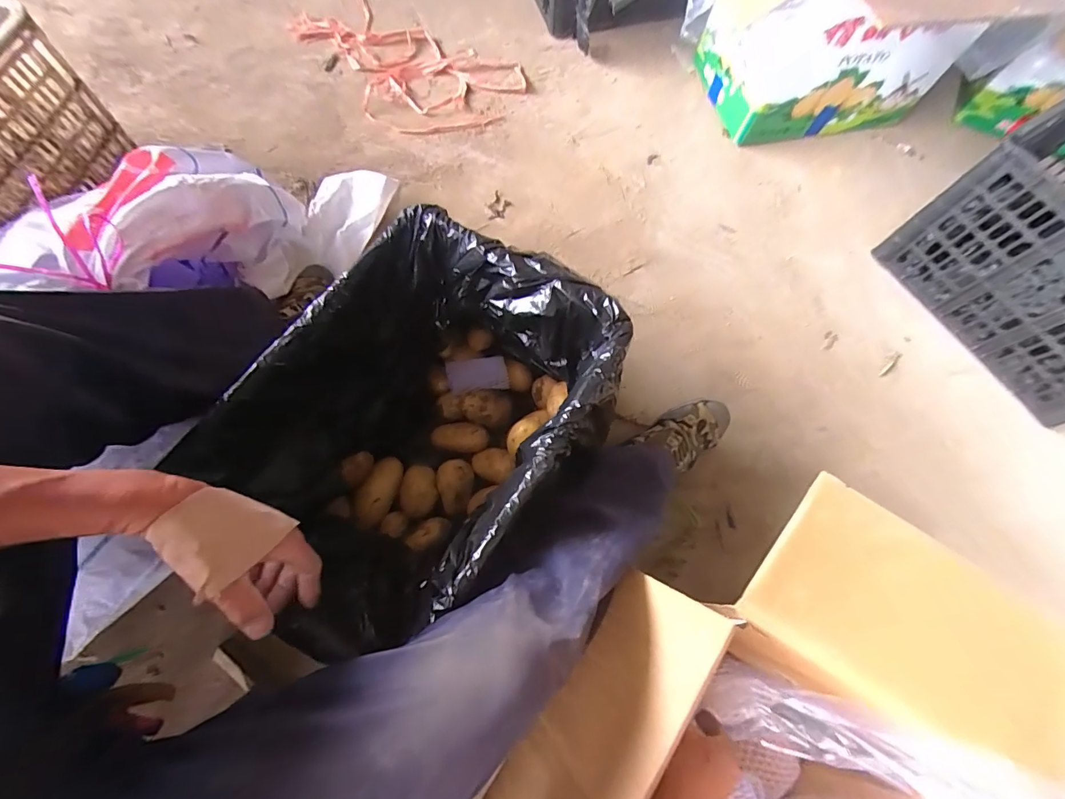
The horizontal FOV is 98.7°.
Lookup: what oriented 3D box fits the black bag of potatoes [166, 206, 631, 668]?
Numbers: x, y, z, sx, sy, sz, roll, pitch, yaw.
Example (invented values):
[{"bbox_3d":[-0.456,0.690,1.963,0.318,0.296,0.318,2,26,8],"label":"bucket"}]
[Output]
[{"bbox_3d":[-0.118,0.033,0.619,0.346,0.257,0.453,34,76,12],"label":"black bag of potatoes"}]

